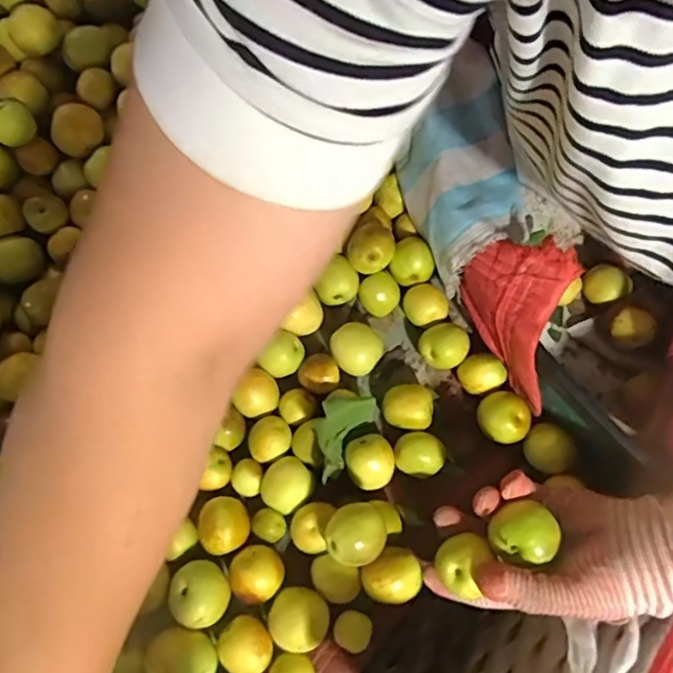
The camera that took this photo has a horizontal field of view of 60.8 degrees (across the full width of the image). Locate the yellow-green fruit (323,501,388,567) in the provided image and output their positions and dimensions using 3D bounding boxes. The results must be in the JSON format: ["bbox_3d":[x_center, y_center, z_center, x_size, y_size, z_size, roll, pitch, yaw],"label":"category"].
[{"bbox_3d":[0.012,0.131,0.379,0.038,0.033,0.036,-1,65,2],"label":"yellow-green fruit"}]

